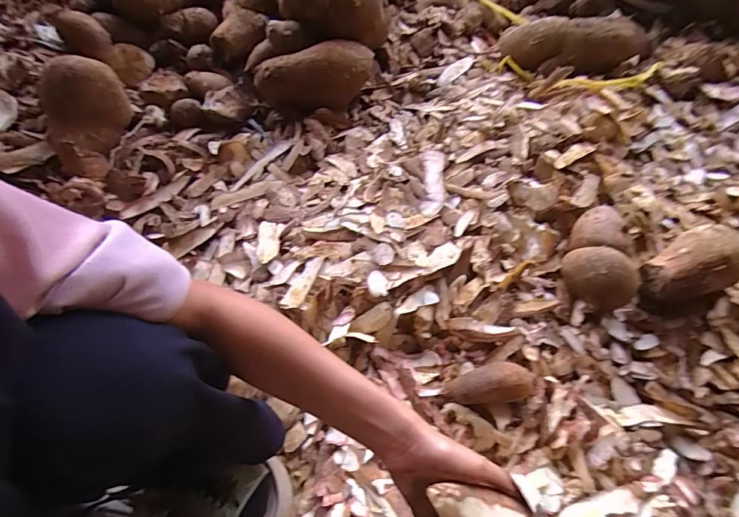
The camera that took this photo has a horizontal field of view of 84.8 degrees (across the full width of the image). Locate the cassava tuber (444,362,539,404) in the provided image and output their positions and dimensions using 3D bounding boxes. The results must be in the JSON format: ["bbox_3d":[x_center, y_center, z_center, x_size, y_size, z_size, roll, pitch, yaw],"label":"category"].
[{"bbox_3d":[0.154,0.164,0.528,0.118,0.046,0.048,-14,61,16],"label":"cassava tuber"}]

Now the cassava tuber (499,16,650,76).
[{"bbox_3d":[0.407,-0.436,0.828,0.277,0.088,0.085,17,64,25],"label":"cassava tuber"}]

